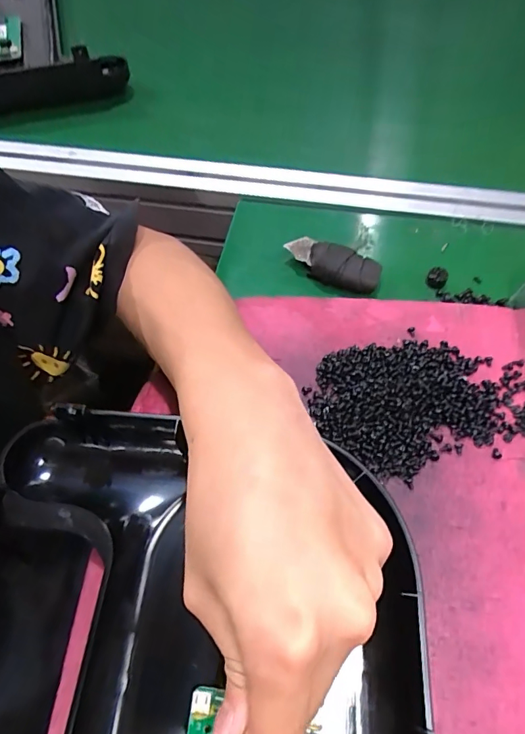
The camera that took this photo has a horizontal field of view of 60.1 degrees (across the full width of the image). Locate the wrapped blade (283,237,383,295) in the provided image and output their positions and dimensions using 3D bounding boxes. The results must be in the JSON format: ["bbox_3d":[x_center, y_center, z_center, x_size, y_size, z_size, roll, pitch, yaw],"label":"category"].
[{"bbox_3d":[0.053,-0.077,0.341,0.073,0.017,0.026,26,61,13],"label":"wrapped blade"}]

